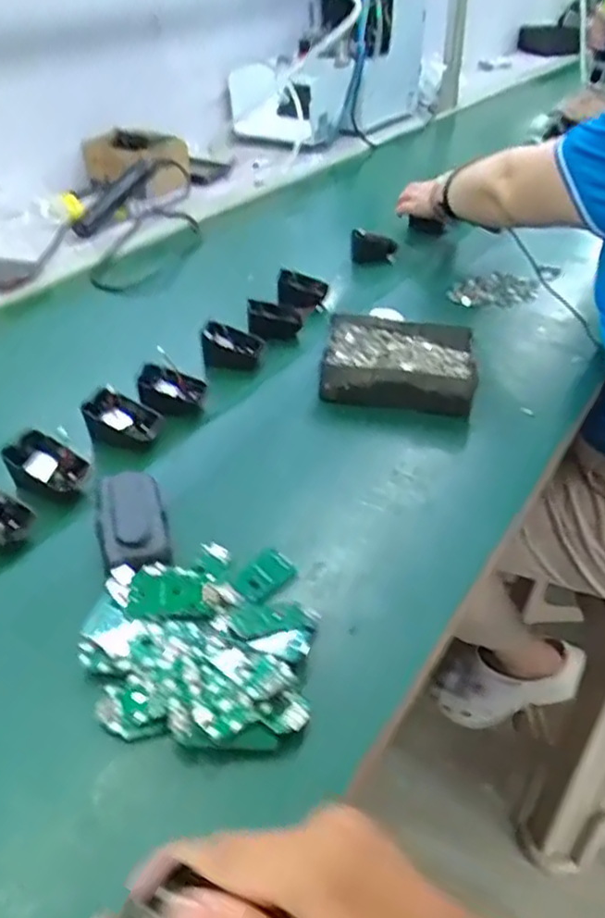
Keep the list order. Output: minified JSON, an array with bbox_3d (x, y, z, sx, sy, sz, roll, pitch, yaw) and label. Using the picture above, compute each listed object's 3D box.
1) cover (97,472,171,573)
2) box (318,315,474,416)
[{"bbox_3d":[-0.133,0.045,0.551,0.050,0.018,0.095,-11,38,-13],"label":"cover"},{"bbox_3d":[0.102,-0.101,0.751,0.158,0.044,0.126,5,37,8],"label":"box"}]

